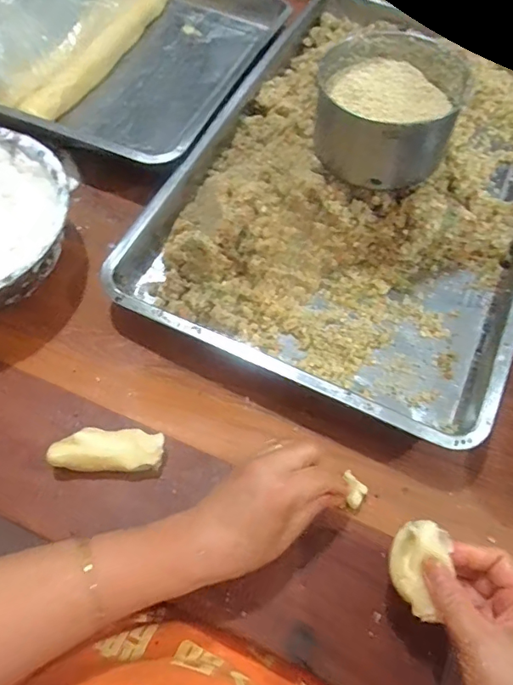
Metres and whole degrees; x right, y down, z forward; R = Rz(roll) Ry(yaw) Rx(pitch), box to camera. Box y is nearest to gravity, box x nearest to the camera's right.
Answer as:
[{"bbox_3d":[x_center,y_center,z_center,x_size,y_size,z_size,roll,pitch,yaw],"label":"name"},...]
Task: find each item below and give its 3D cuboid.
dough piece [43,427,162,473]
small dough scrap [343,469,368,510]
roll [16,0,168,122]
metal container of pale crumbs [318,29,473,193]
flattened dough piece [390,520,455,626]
[{"bbox_3d":[-0.132,0.097,0.436,0.095,0.027,0.037,2,63,-1],"label":"dough piece"},{"bbox_3d":[0.089,0.130,0.430,0.018,0.009,0.033,-7,66,-1],"label":"small dough scrap"},{"bbox_3d":[-0.211,-0.405,0.672,0.036,0.037,0.313,26,65,11],"label":"roll"},{"bbox_3d":[0.126,-0.229,0.477,0.134,0.067,0.138,1,63,-2],"label":"metal container of pale crumbs"},{"bbox_3d":[0.117,0.163,0.352,0.037,0.023,0.062,18,68,11],"label":"flattened dough piece"}]

